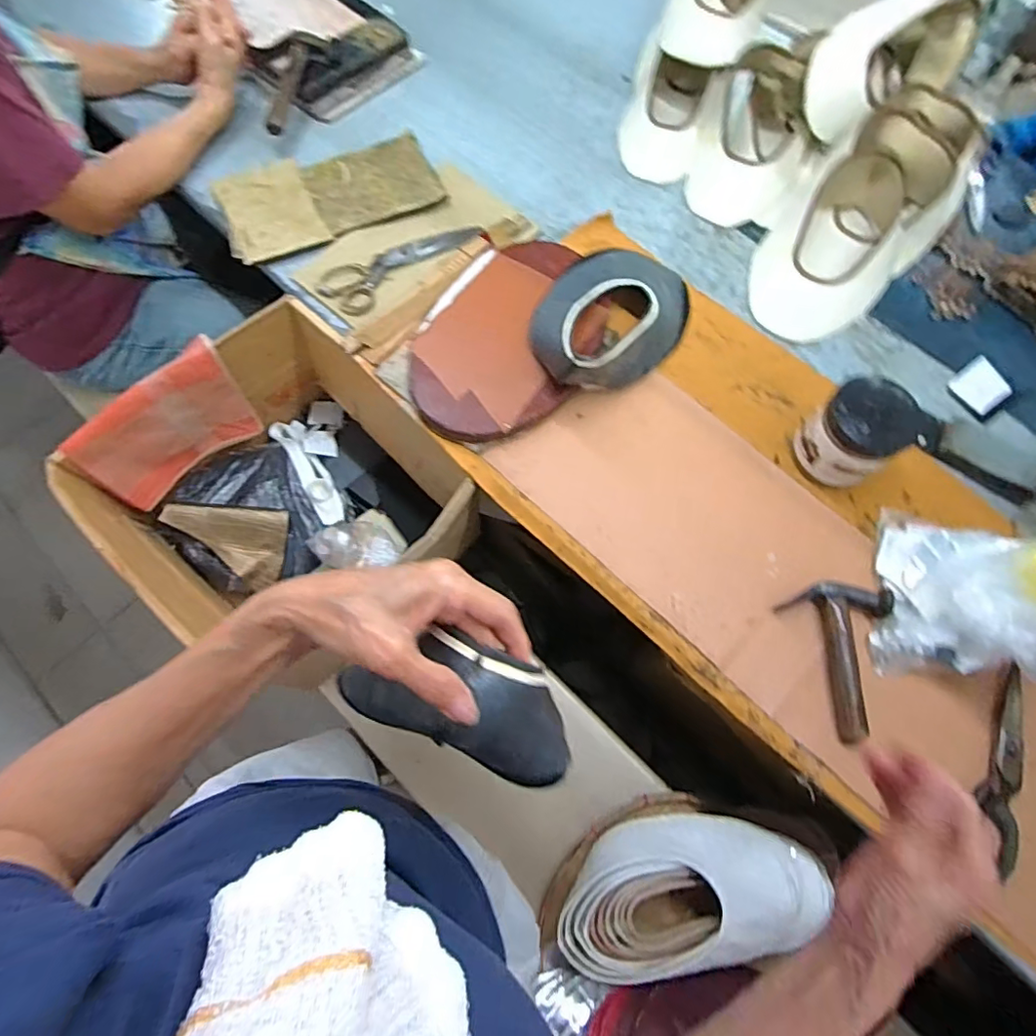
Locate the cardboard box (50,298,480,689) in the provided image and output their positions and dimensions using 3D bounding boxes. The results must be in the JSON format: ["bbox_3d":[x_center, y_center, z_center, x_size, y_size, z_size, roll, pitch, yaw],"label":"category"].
[{"bbox_3d":[-0.285,-0.014,0.704,0.370,0.206,0.341,40,73,13],"label":"cardboard box"}]

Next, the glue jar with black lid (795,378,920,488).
[{"bbox_3d":[0.366,-0.091,0.600,0.084,0.105,0.092,1,69,-1],"label":"glue jar with black lid"}]

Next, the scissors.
[{"bbox_3d":[-0.156,-0.349,0.731,0.221,0.008,0.089,-38,74,-15],"label":"scissors"}]

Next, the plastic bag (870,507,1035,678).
[{"bbox_3d":[0.467,0.078,0.533,0.170,0.106,0.176,18,69,5],"label":"plastic bag"}]

